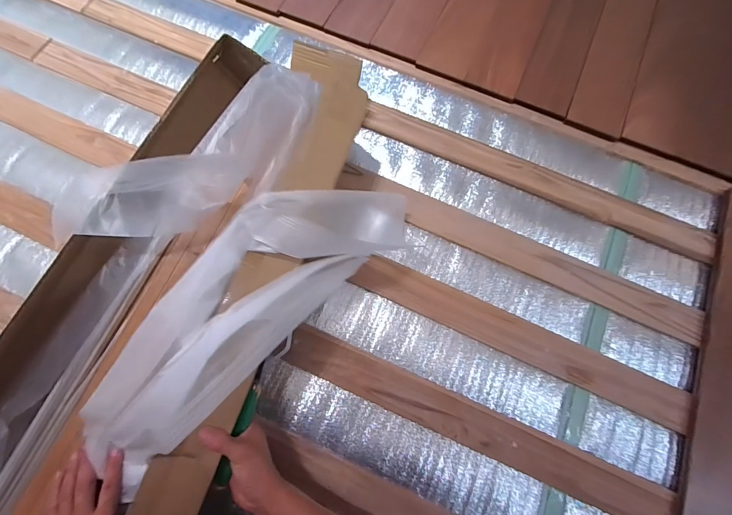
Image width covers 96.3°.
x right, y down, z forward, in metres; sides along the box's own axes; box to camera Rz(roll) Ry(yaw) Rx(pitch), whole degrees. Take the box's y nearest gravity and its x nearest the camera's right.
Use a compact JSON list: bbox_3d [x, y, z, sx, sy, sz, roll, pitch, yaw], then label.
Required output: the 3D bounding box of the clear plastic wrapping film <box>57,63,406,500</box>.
[{"bbox_3d":[-0.224,-0.008,0.567,0.361,0.244,0.574,37,79,8],"label":"clear plastic wrapping film"}]

